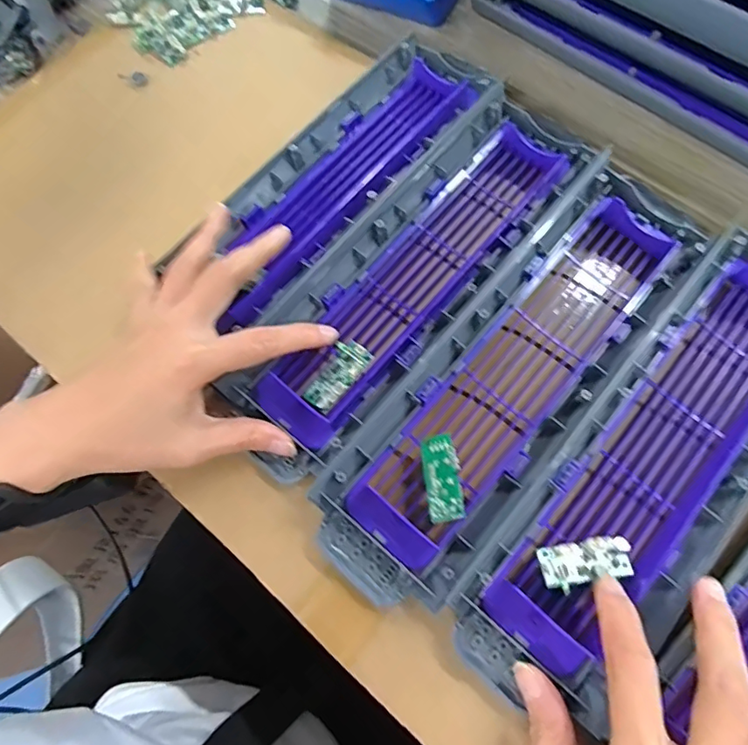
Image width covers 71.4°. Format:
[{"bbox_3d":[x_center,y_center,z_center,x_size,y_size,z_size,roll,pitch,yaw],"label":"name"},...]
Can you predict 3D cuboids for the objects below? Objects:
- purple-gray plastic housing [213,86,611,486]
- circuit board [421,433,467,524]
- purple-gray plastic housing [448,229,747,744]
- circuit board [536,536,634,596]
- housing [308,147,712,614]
[{"bbox_3d":[0.026,-0.062,0.313,0.090,0.031,0.277,37,77,13],"label":"purple-gray plastic housing"},{"bbox_3d":[0.035,0.054,0.268,0.018,0.004,0.044,-13,61,16],"label":"circuit board"},{"bbox_3d":[0.152,0.041,0.268,0.087,0.026,0.286,41,78,14],"label":"purple-gray plastic housing"},{"bbox_3d":[0.103,0.091,0.250,0.044,0.011,0.019,-9,72,-5],"label":"circuit board"},{"bbox_3d":[0.081,-0.004,0.288,0.085,0.035,0.286,38,76,16],"label":"housing"}]

